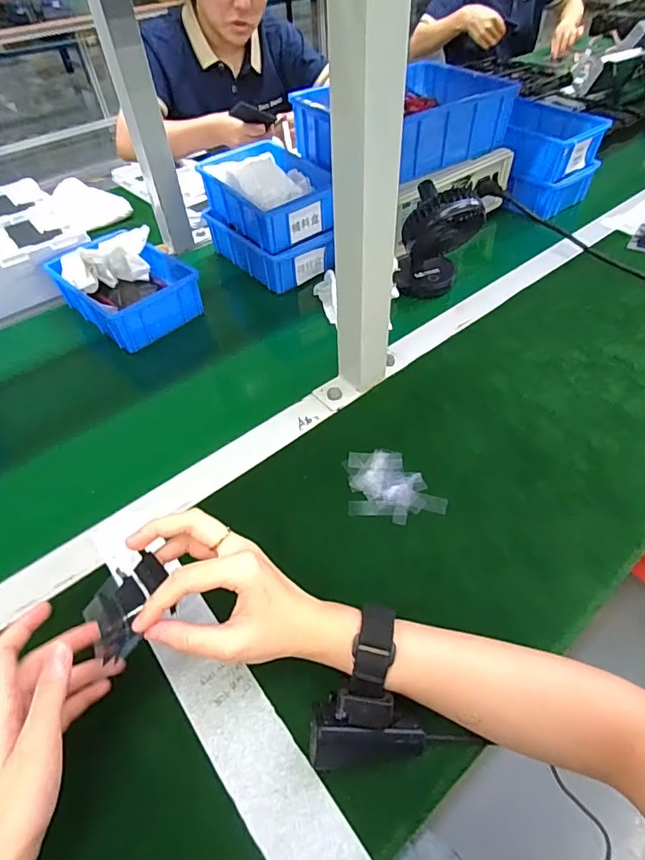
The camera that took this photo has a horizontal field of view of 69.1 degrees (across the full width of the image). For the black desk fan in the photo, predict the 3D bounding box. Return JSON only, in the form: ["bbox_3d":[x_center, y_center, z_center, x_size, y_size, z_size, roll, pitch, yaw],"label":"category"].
[{"bbox_3d":[0.148,-0.241,0.606,0.093,0.147,0.071,-21,51,-14],"label":"black desk fan"}]

